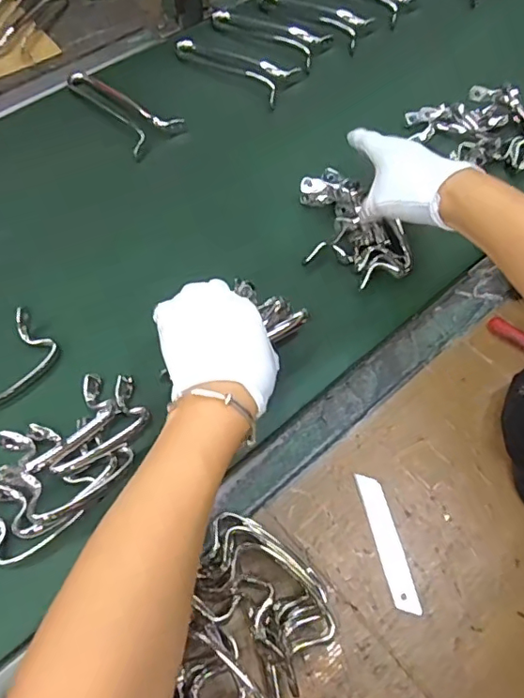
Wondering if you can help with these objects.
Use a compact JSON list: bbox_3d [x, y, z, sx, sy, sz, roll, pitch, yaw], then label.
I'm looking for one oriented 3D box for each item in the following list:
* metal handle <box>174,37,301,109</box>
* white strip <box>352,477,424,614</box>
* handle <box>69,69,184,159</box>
[{"bbox_3d":[-0.037,-0.356,0.669,0.155,0.016,0.067,28,63,12],"label":"metal handle"},{"bbox_3d":[0.097,0.148,0.410,0.019,0.004,0.103,-11,63,-7],"label":"white strip"},{"bbox_3d":[-0.170,-0.282,0.628,0.156,0.023,0.072,40,68,18],"label":"handle"}]

